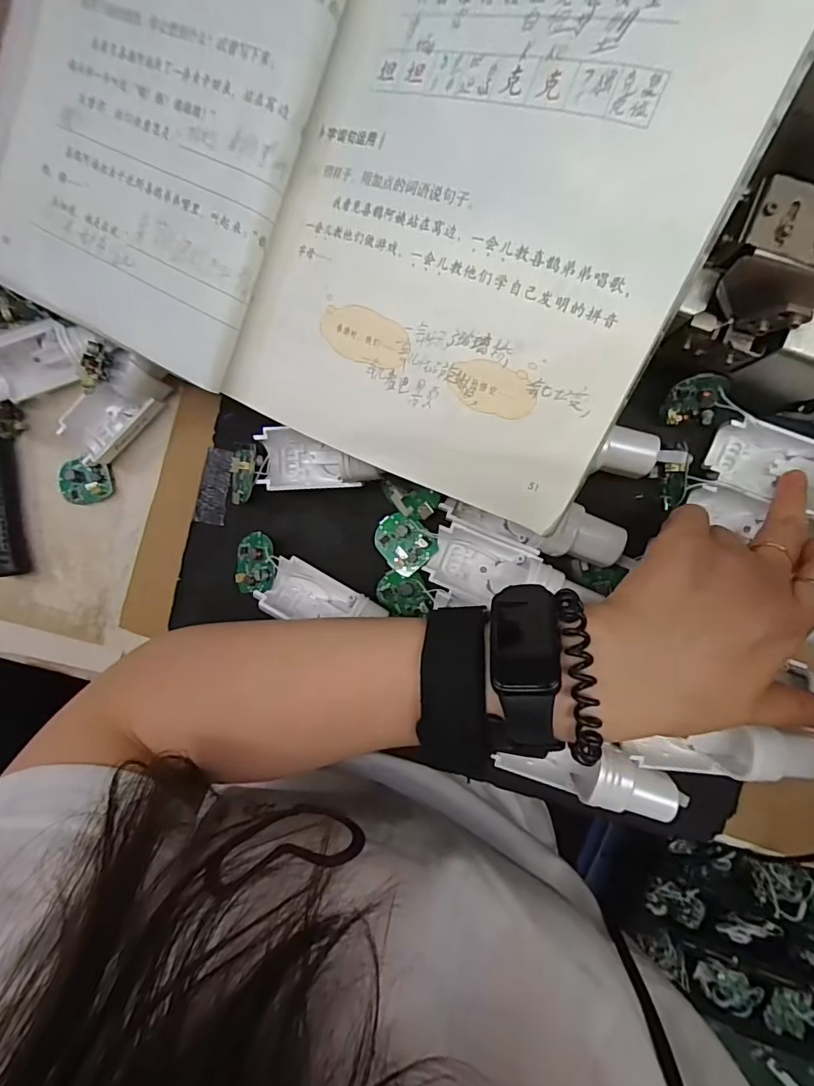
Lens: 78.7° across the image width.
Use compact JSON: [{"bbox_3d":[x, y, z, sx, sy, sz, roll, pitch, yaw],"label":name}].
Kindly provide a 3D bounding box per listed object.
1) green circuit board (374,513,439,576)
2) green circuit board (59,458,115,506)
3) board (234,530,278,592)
[{"bbox_3d":[-0.003,0.001,0.282,0.035,0.006,0.027,39,95,1],"label":"green circuit board"},{"bbox_3d":[-0.201,-0.037,0.311,0.031,0.009,0.027,8,93,3],"label":"green circuit board"},{"bbox_3d":[-0.088,0.011,0.289,0.027,0.006,0.034,-4,81,24],"label":"board"}]

